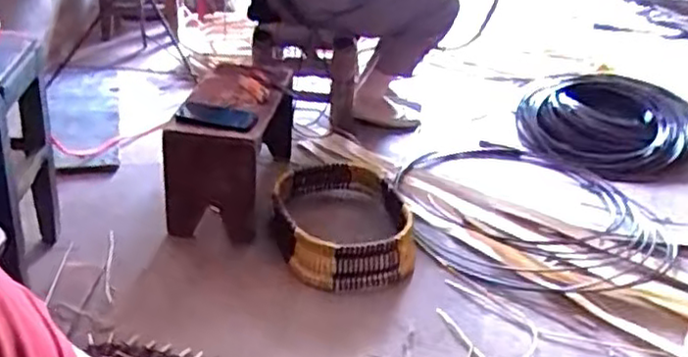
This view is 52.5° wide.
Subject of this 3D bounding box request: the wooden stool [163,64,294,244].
[{"bbox_3d":[-0.265,-0.074,1.622,0.227,0.269,0.400,10,29,1],"label":"wooden stool"}]

